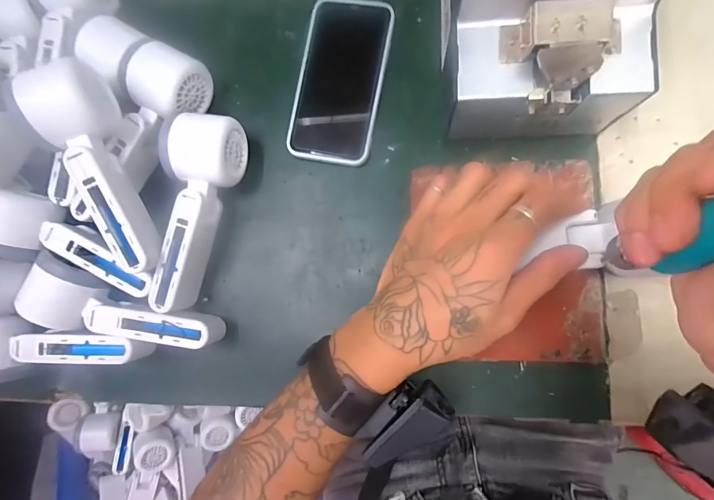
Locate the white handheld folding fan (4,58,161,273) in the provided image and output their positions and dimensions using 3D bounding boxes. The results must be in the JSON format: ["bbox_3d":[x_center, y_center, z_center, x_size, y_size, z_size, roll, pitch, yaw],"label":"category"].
[{"bbox_3d":[-0.201,-0.063,0.303,0.049,0.055,0.170,-22,96,5],"label":"white handheld folding fan"}]

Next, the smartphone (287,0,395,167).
[{"bbox_3d":[-0.013,-0.148,0.343,0.073,0.014,0.143,12,87,8],"label":"smartphone"}]

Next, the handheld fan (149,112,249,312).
[{"bbox_3d":[-0.139,-0.032,0.329,0.051,0.055,0.166,13,88,8],"label":"handheld fan"}]

